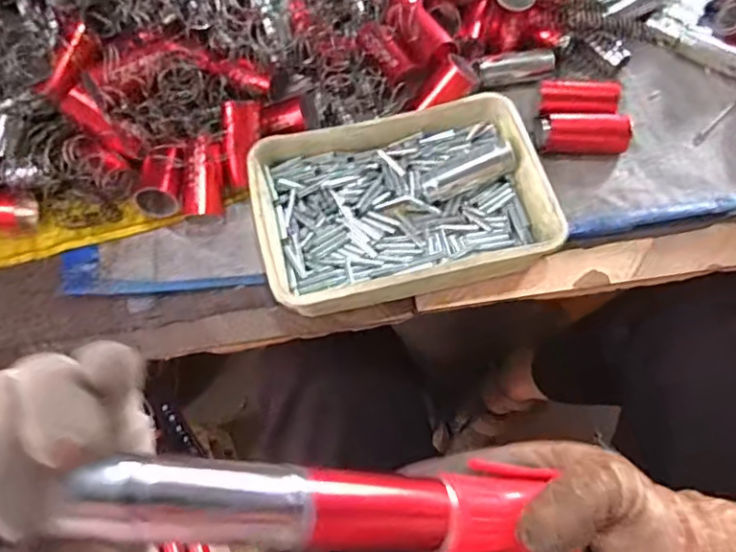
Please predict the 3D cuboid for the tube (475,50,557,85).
[{"bbox_3d":[0.121,-0.175,0.477,0.067,0.021,0.023,-8,66,-3],"label":"tube"}]

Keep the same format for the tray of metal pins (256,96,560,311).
[{"bbox_3d":[0.023,-0.053,0.414,0.202,0.039,0.140,-12,66,-4],"label":"tray of metal pins"}]

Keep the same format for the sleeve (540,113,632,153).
[{"bbox_3d":[0.173,-0.114,0.453,0.064,0.020,0.027,7,65,21],"label":"sleeve"}]

